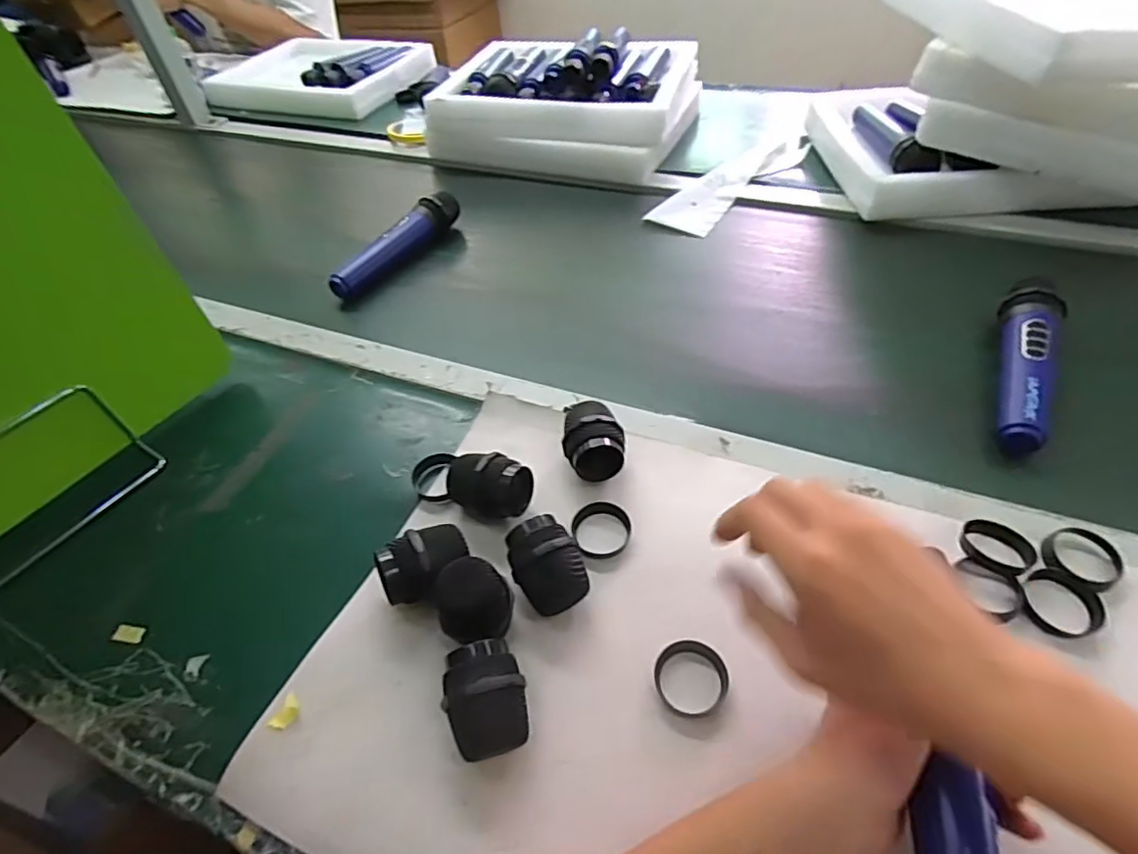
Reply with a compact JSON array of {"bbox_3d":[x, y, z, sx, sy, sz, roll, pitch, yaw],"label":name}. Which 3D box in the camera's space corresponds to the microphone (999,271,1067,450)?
[{"bbox_3d":[0.387,-0.059,0.495,0.040,0.036,0.187,20,53,22],"label":"microphone"}]

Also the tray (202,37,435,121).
[{"bbox_3d":[-0.499,-0.705,1.168,0.392,0.058,0.298,14,51,17],"label":"tray"}]

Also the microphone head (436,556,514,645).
[{"bbox_3d":[-0.059,0.115,0.377,0.045,0.051,0.047,-12,48,-5],"label":"microphone head"}]

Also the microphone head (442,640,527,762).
[{"bbox_3d":[-0.048,0.159,0.344,0.044,0.045,0.057,-14,48,-7],"label":"microphone head"}]

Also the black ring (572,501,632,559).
[{"bbox_3d":[0.024,0.075,0.436,0.042,0.010,0.042,-3,48,3],"label":"black ring"}]

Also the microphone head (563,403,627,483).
[{"bbox_3d":[0.020,0.011,0.465,0.047,0.046,0.064,-5,48,2],"label":"microphone head"}]

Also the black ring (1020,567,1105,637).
[{"bbox_3d":[0.312,0.110,0.372,0.047,0.012,0.042,-25,50,-16],"label":"black ring"}]

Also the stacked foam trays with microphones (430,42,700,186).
[{"bbox_3d":[0.001,-0.503,0.898,0.356,0.122,0.313,11,50,16],"label":"stacked foam trays with microphones"}]

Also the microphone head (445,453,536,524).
[{"bbox_3d":[-0.062,0.046,0.448,0.063,0.049,0.044,13,51,16],"label":"microphone head"}]

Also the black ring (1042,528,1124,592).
[{"bbox_3d":[0.342,0.086,0.390,0.045,0.008,0.044,-3,48,3],"label":"black ring"}]

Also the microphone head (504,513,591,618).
[{"bbox_3d":[-0.015,0.093,0.400,0.045,0.048,0.058,-19,49,-11],"label":"microphone head"}]

